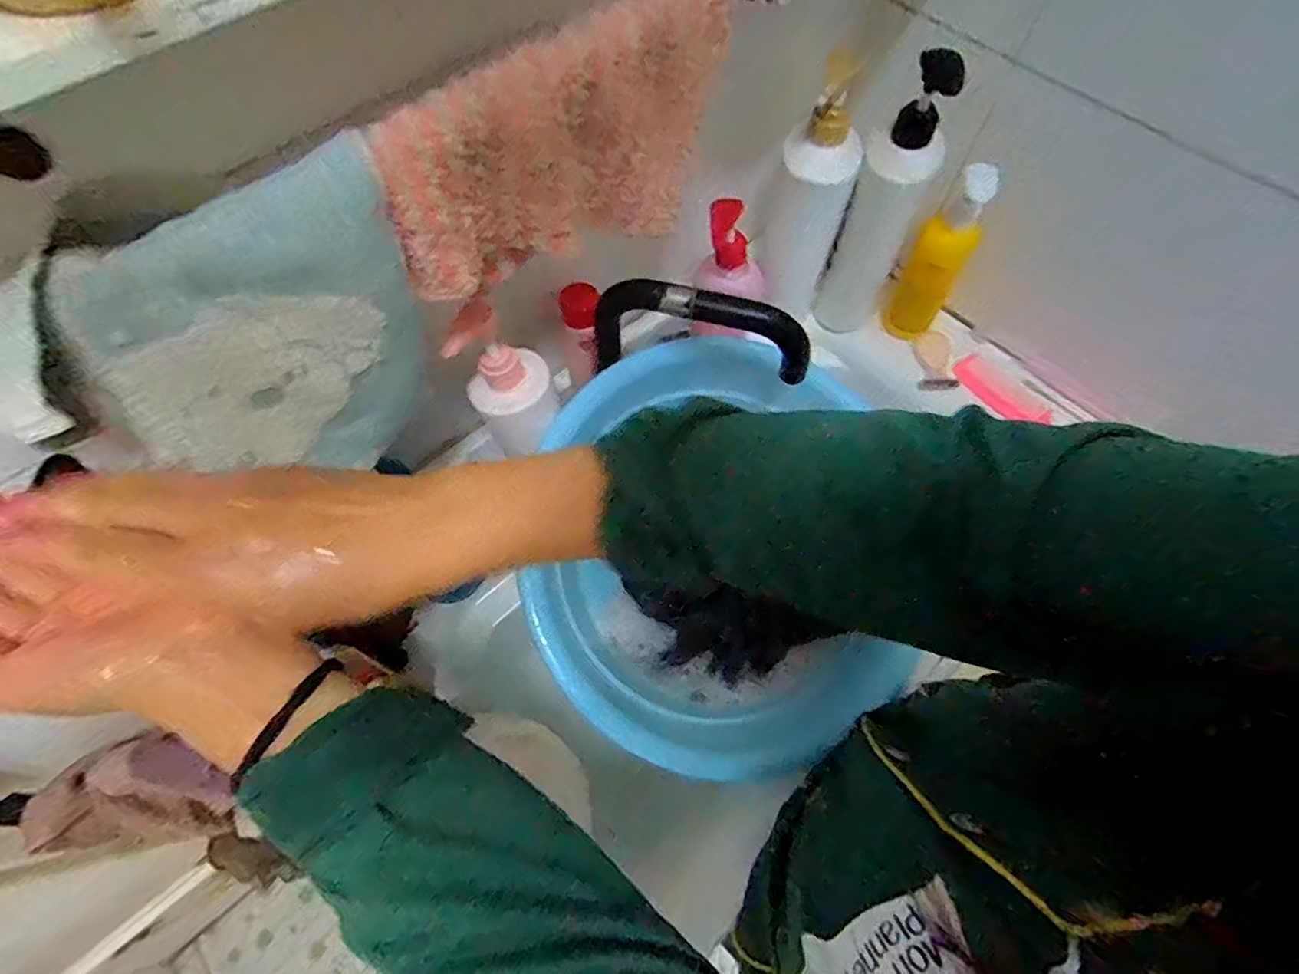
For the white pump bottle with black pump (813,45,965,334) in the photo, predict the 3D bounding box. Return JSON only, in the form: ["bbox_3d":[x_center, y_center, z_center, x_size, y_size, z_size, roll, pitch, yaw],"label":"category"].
[{"bbox_3d":[0.242,-0.285,0.574,0.066,0.279,0.084,24,68,12],"label":"white pump bottle with black pump"}]

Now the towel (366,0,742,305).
[{"bbox_3d":[-0.036,-0.189,0.327,0.232,0.122,0.034,-38,70,-15],"label":"towel"}]

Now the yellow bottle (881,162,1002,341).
[{"bbox_3d":[0.301,-0.233,0.587,0.056,0.205,0.043,32,69,15],"label":"yellow bottle"}]

